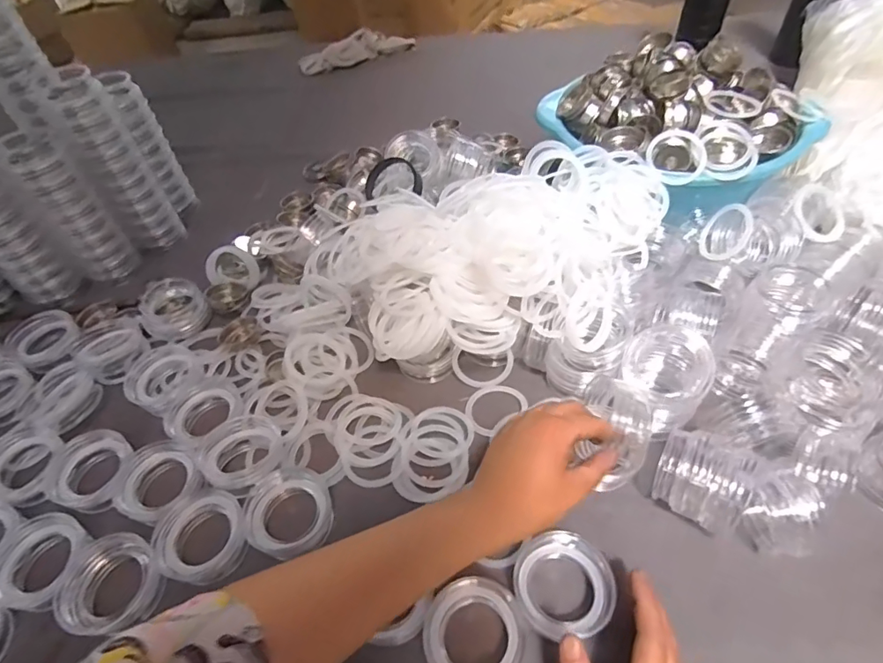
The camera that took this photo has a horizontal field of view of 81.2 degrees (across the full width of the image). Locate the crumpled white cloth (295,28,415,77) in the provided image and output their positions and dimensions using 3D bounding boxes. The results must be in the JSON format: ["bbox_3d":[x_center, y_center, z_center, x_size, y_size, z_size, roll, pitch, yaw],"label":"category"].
[{"bbox_3d":[-0.176,-0.582,1.071,0.244,0.042,0.079,-16,49,-8],"label":"crumpled white cloth"}]

